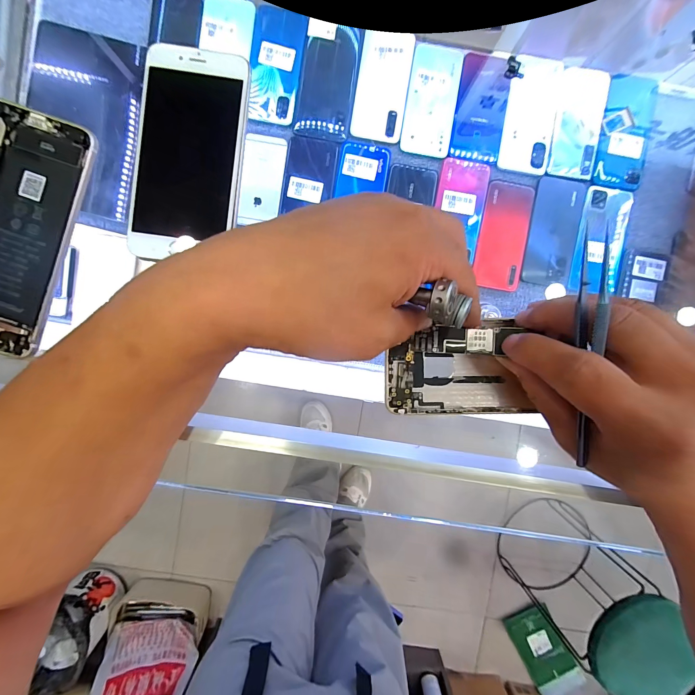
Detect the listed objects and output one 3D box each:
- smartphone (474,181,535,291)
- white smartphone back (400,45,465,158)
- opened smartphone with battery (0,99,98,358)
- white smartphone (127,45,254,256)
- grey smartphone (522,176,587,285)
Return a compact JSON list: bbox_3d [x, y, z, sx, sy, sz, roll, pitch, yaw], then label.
[{"bbox_3d":[0.243,-0.175,0.493,0.078,0.009,0.164,8,93,-2],"label":"smartphone"},{"bbox_3d":[0.127,-0.371,0.476,0.074,0.004,0.156,8,93,-2],"label":"white smartphone back"},{"bbox_3d":[-0.222,-0.076,0.207,0.078,0.008,0.154,19,92,-2],"label":"opened smartphone with battery"},{"bbox_3d":[-0.101,-0.122,0.204,0.066,0.005,0.129,7,93,-2],"label":"white smartphone"},{"bbox_3d":[0.321,-0.183,0.491,0.071,0.015,0.165,11,93,-2],"label":"grey smartphone"}]

